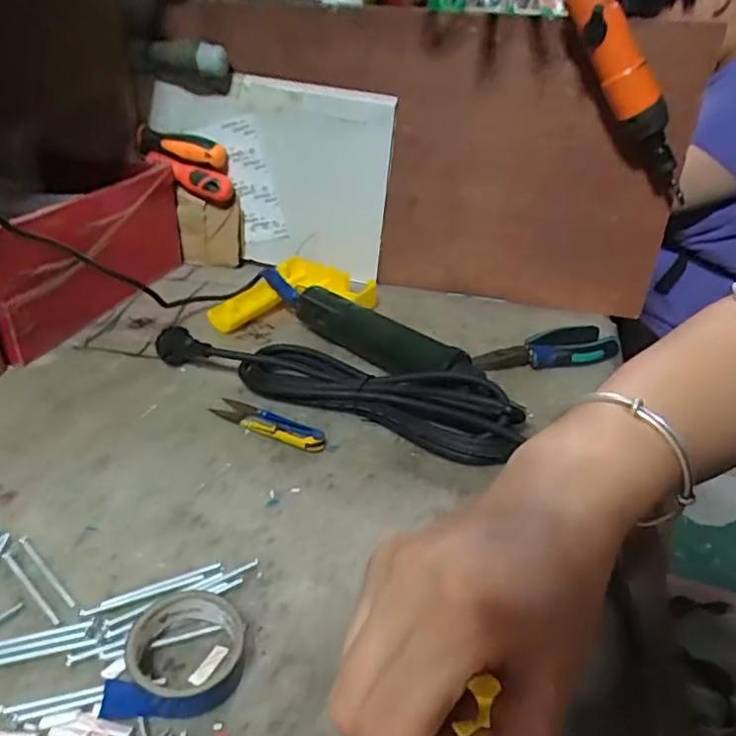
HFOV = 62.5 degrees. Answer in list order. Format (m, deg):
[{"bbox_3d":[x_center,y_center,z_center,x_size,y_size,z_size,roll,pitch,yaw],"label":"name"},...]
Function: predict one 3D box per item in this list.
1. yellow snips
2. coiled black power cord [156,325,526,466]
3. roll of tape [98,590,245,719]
[{"bbox_3d":[-0.075,0.040,0.454,0.099,0.011,0.024,17,33,23],"label":"yellow snips"},{"bbox_3d":[-0.027,0.011,0.480,0.293,0.036,0.058,16,33,21],"label":"coiled black power cord"},{"bbox_3d":[-0.086,0.132,0.280,0.053,0.023,0.052,2,30,-1],"label":"roll of tape"}]

